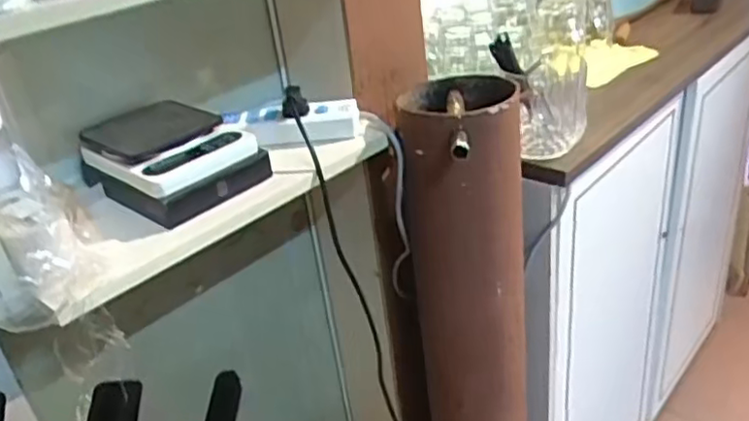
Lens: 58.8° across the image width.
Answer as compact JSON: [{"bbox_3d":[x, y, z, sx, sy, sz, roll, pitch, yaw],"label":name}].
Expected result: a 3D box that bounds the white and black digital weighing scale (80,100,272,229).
[{"bbox_3d":[-0.238,-0.067,0.778,0.203,0.069,0.143,21,40,40],"label":"white and black digital weighing scale"}]

